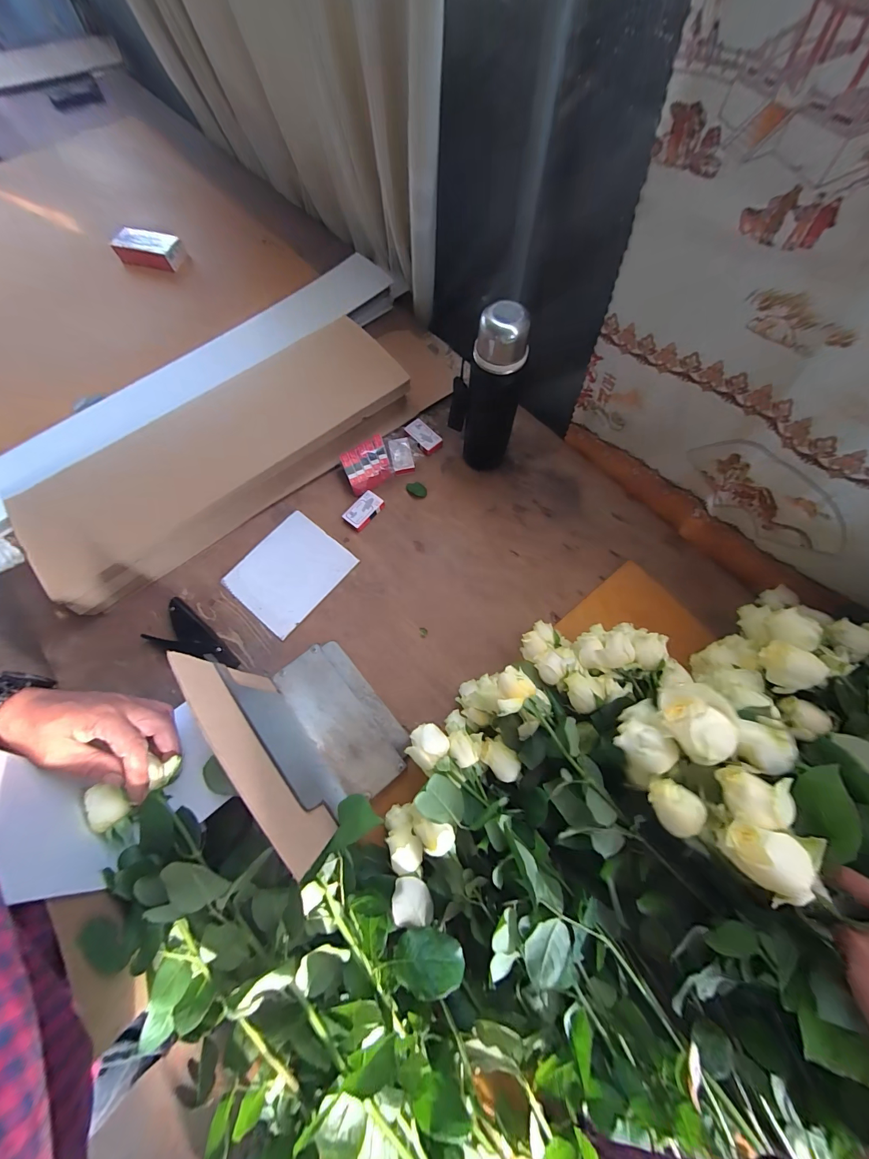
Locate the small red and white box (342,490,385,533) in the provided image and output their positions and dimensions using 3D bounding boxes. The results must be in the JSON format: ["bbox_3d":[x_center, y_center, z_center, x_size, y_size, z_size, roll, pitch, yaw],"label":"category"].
[{"bbox_3d":[-0.125,-0.121,0.651,0.043,0.014,0.071,40,76,14],"label":"small red and white box"}]

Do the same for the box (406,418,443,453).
[{"bbox_3d":[-0.021,-0.276,0.709,0.043,0.017,0.074,-36,74,-11],"label":"box"}]

